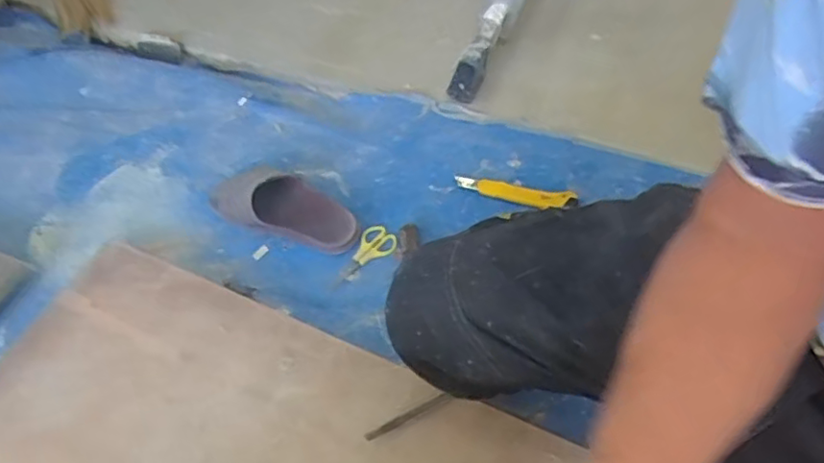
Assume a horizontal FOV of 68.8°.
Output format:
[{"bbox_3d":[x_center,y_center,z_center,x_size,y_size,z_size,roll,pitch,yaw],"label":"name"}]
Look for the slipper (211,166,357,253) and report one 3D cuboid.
[{"bbox_3d":[-0.190,-0.045,0.898,0.242,0.053,0.107,14,58,14],"label":"slipper"}]

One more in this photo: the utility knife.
[{"bbox_3d":[0.155,-0.059,0.901,0.176,0.010,0.036,12,57,13],"label":"utility knife"}]

